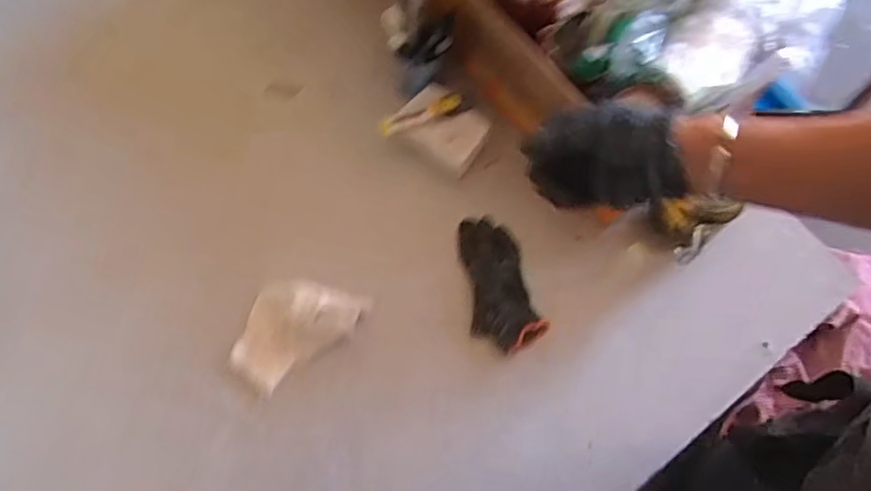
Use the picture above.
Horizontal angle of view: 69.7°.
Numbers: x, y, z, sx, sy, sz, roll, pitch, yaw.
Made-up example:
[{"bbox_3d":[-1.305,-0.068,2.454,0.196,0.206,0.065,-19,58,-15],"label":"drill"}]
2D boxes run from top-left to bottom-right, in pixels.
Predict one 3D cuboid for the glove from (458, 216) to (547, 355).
[{"bbox_3d":[0.076,0.043,0.788,0.082,0.030,0.178,-16,72,-4],"label":"glove"}]

